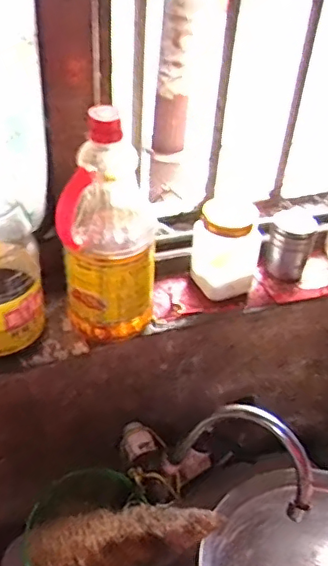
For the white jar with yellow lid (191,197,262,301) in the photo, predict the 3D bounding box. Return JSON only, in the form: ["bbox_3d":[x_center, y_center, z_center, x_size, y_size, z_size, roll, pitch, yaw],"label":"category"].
[{"bbox_3d":[0.077,-0.039,0.716,0.085,0.116,0.070,10,41,7],"label":"white jar with yellow lid"}]

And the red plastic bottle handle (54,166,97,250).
[{"bbox_3d":[-0.087,-0.071,0.555,0.040,0.082,0.018,-5,41,-9],"label":"red plastic bottle handle"}]

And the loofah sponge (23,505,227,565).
[{"bbox_3d":[-0.042,0.296,0.642,0.213,0.058,0.083,-14,42,0],"label":"loofah sponge"}]

